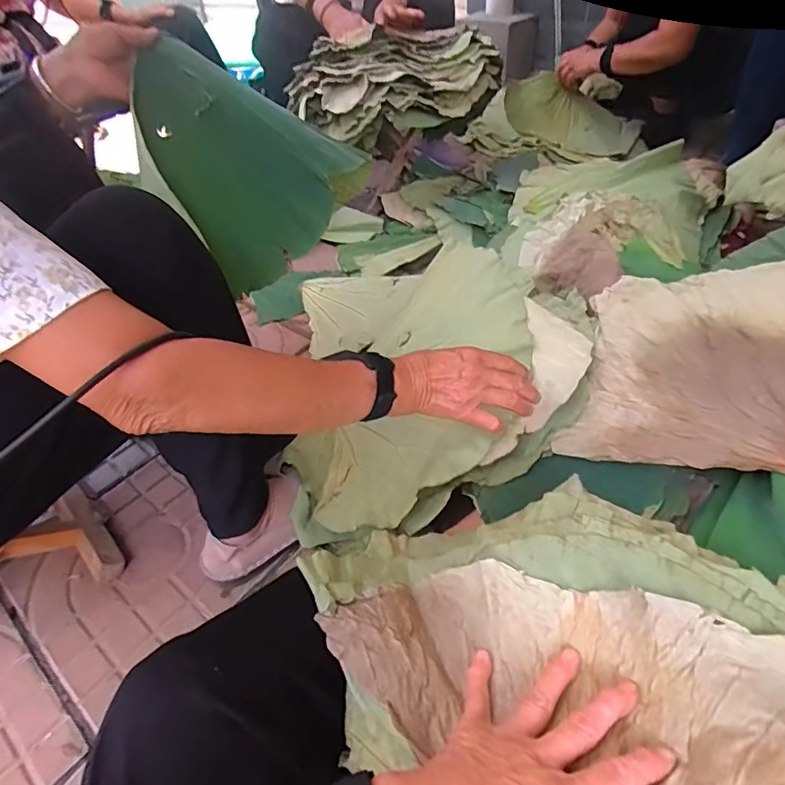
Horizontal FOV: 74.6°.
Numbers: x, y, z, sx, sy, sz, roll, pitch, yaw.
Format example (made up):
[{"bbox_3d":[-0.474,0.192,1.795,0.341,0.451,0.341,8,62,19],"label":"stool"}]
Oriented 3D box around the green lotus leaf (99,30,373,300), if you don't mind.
[{"bbox_3d":[-0.209,-0.269,0.678,0.270,0.247,0.100,23,17,-36],"label":"green lotus leaf"}]

